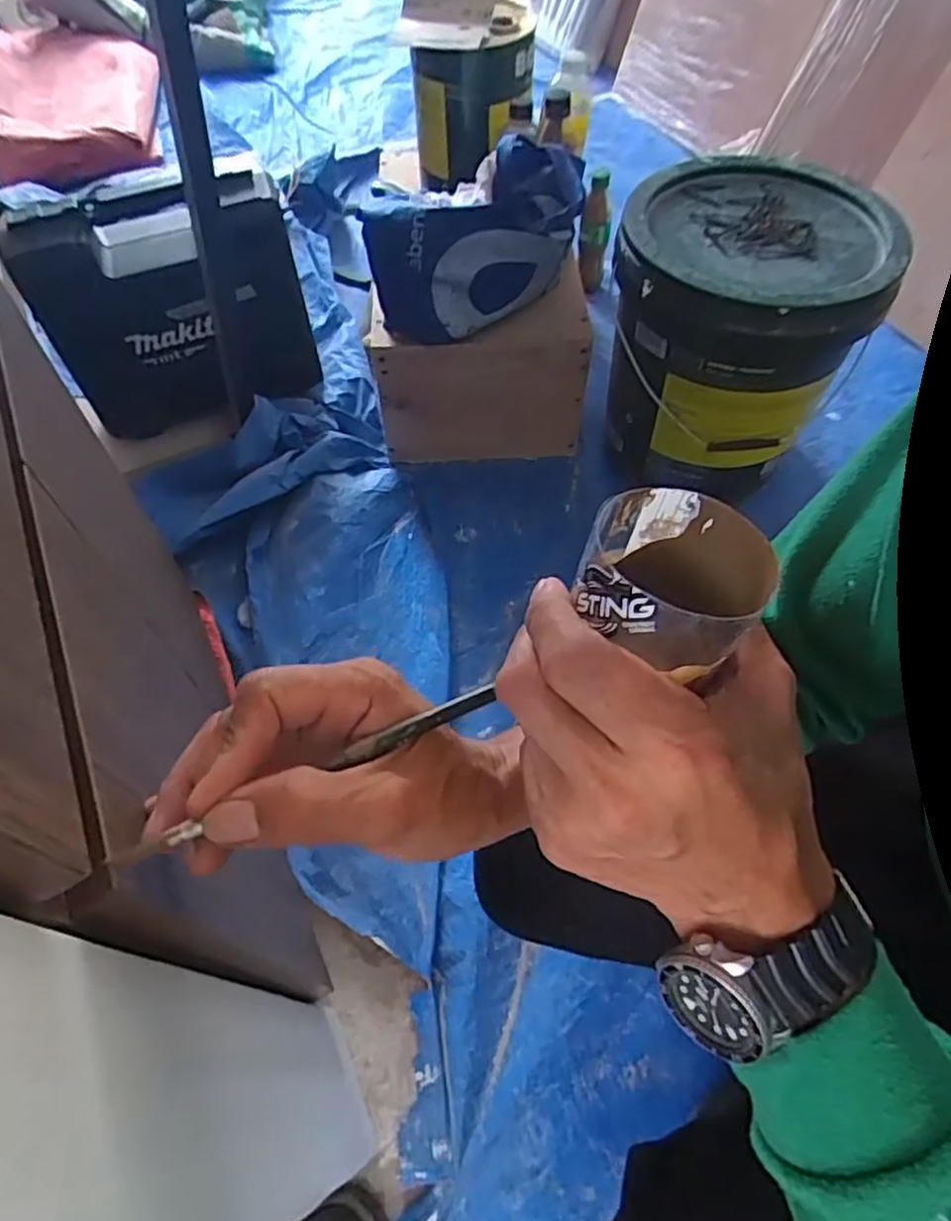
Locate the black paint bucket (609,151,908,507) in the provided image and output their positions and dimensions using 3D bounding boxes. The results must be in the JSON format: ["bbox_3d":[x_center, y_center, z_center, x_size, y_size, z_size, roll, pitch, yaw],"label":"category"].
[{"bbox_3d":[0.302,-0.339,0.866,0.273,0.299,0.264,0,57,0],"label":"black paint bucket"}]

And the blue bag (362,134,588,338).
[{"bbox_3d":[-0.003,-0.421,0.787,0.232,0.181,0.098,-6,57,-3],"label":"blue bag"}]

